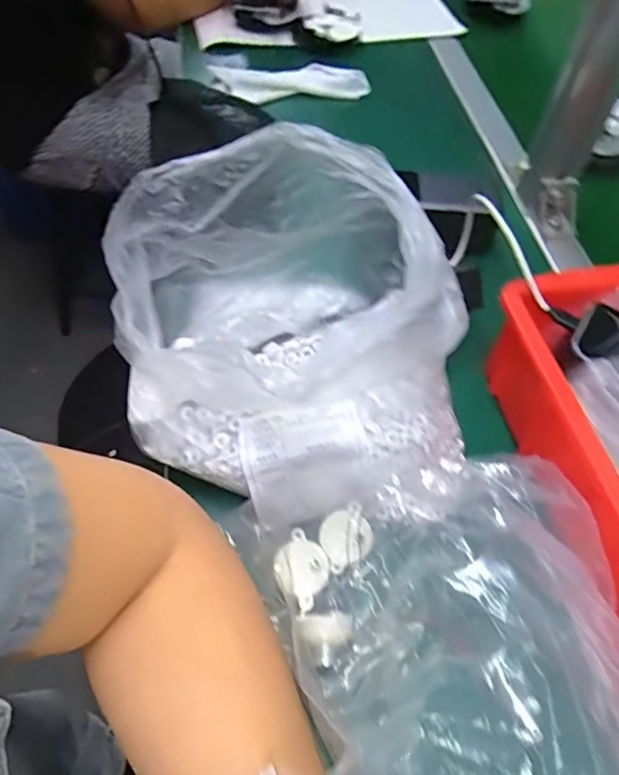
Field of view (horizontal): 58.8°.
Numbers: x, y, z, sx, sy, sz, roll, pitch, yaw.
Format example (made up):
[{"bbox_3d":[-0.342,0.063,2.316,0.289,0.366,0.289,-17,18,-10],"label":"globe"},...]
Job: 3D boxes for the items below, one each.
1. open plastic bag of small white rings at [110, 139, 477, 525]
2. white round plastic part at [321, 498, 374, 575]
[{"bbox_3d":[-0.010,-0.035,0.328,0.213,0.168,0.169,-6,55,-7],"label":"open plastic bag of small white rings"},{"bbox_3d":[0.022,0.090,0.334,0.031,0.009,0.033,1,54,-2],"label":"white round plastic part"}]

